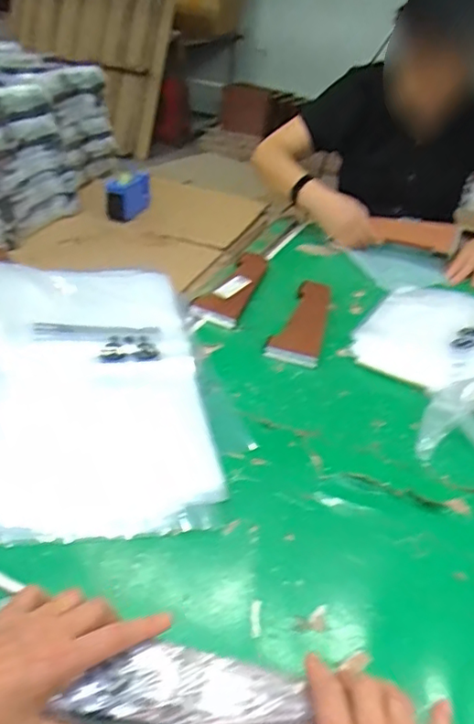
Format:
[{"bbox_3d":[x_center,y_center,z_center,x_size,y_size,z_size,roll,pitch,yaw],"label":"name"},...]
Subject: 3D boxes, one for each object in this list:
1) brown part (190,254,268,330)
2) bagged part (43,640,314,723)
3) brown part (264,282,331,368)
[{"bbox_3d":[-0.006,-0.147,1.047,0.083,0.012,0.278,12,37,10],"label":"brown part"},{"bbox_3d":[-0.025,0.257,0.418,0.177,0.051,0.069,9,36,3],"label":"bagged part"},{"bbox_3d":[0.109,-0.074,0.957,0.080,0.008,0.256,11,37,9],"label":"brown part"}]

